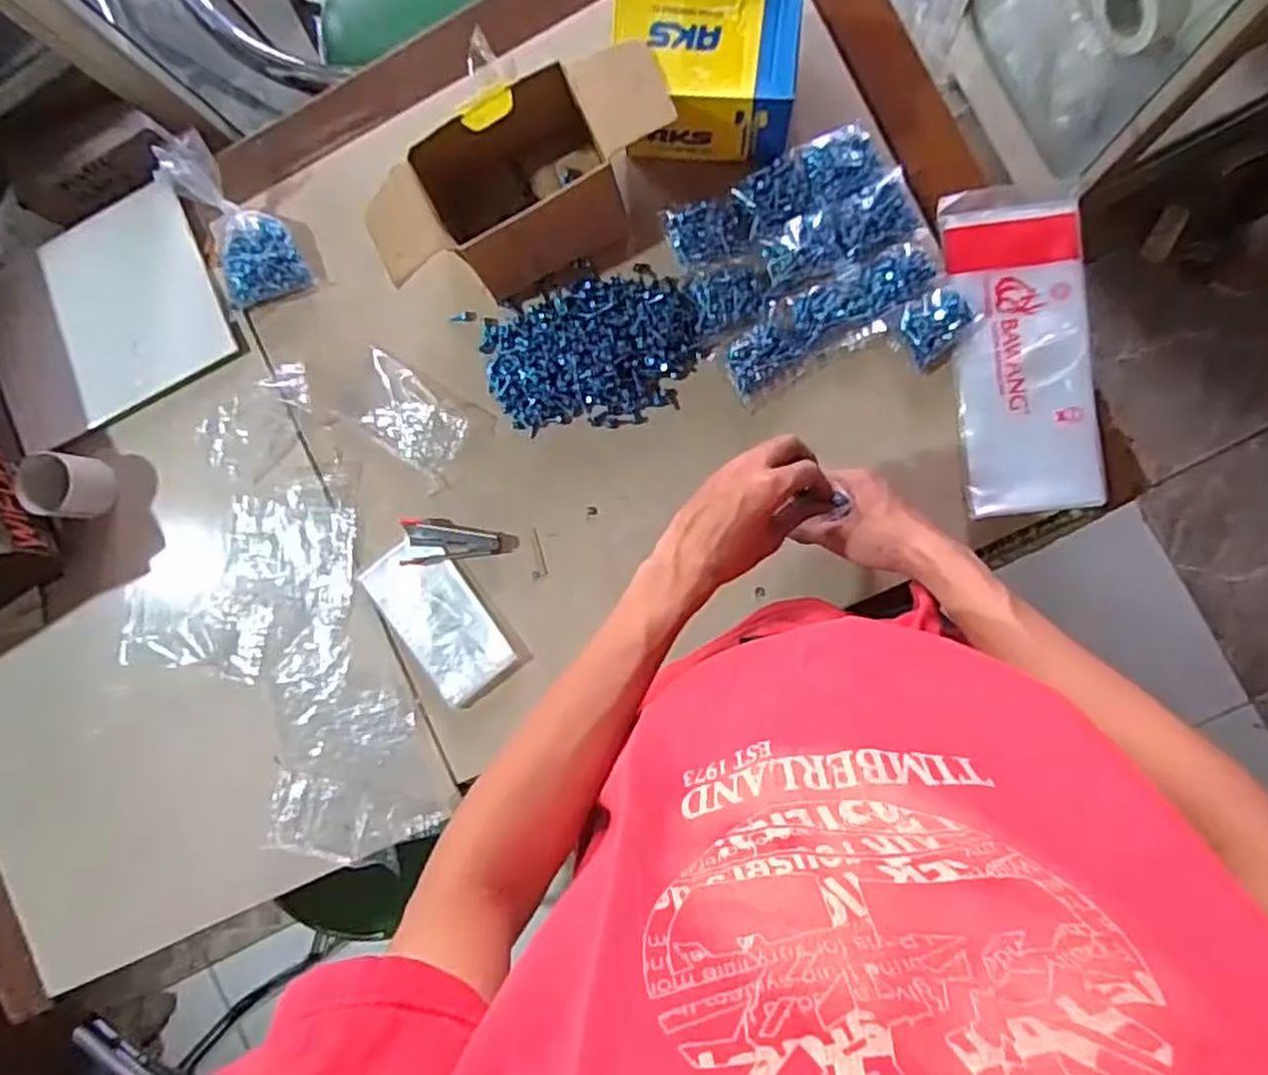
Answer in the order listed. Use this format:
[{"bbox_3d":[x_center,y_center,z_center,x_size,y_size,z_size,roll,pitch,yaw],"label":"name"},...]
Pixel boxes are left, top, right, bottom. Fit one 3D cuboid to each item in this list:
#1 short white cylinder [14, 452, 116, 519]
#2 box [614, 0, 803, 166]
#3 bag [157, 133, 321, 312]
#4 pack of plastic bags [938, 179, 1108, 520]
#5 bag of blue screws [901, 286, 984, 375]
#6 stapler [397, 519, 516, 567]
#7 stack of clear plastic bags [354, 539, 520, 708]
[{"bbox_3d":[-0.552,-0.050,0.719,0.070,0.055,0.059,4,90,7],"label":"short white cylinder"},{"bbox_3d":[0.061,-0.382,0.609,0.142,0.088,0.098,8,90,7],"label":"box"},{"bbox_3d":[-0.376,-0.288,0.693,0.080,0.039,0.152,-30,108,6],"label":"bag"},{"bbox_3d":[0.330,-0.160,0.630,0.108,0.012,0.276,-5,89,7],"label":"pack of plastic bags"},{"bbox_3d":[0.255,-0.182,0.629,0.055,0.023,0.067,41,94,6],"label":"bag of blue screws"},{"bbox_3d":[-0.162,0.003,0.680,0.103,0.017,0.041,-1,89,7],"label":"stapler"},{"bbox_3d":[-0.182,0.074,0.688,0.080,0.010,0.151,-38,85,5],"label":"stack of clear plastic bags"}]

